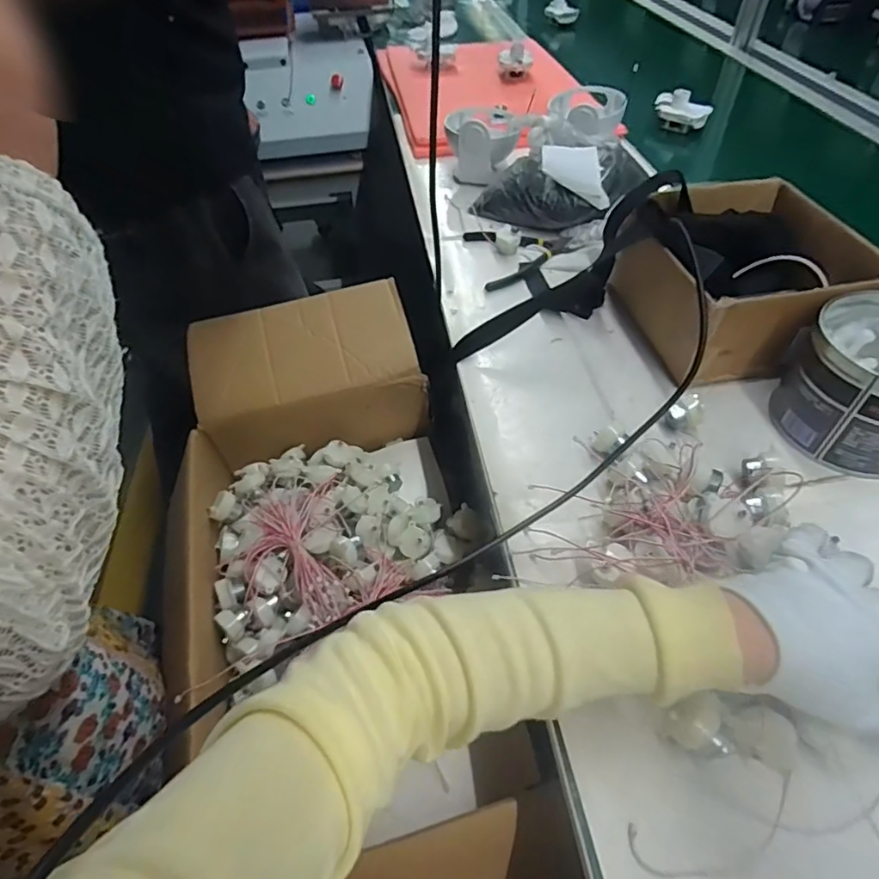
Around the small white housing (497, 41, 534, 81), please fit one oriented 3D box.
[{"bbox_3d":[0.152,-0.755,1.100,0.067,0.053,0.056,2,49,4],"label":"small white housing"}]

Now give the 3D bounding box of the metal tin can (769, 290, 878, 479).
[{"bbox_3d":[0.376,-0.050,0.475,0.128,0.096,0.130,35,59,28],"label":"metal tin can"}]

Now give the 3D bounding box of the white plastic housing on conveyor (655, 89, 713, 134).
[{"bbox_3d":[0.418,-0.569,0.954,0.043,0.052,0.104,-36,56,-25],"label":"white plastic housing on conveyor"}]

